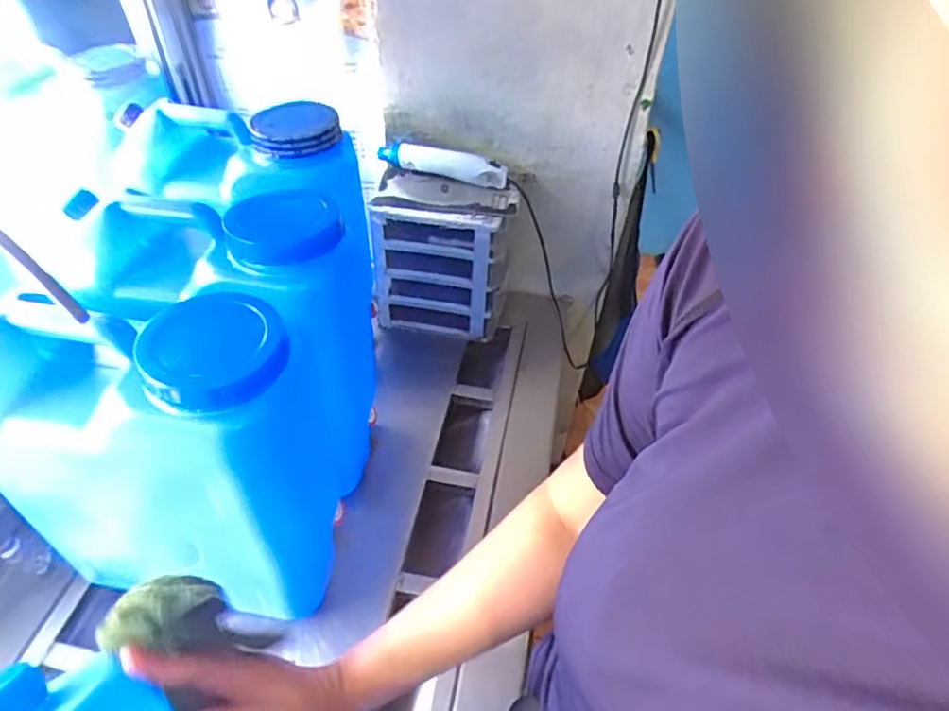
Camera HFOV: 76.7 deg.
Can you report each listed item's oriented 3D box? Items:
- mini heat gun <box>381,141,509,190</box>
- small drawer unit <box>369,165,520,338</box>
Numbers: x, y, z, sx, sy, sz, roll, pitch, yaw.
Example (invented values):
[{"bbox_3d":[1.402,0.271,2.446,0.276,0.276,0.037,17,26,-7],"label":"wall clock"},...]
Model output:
[{"bbox_3d":[-0.053,-0.326,1.020,0.216,0.047,0.033,7,46,4],"label":"mini heat gun"},{"bbox_3d":[-0.054,-0.171,1.068,0.226,0.242,0.127,10,46,7],"label":"small drawer unit"}]

